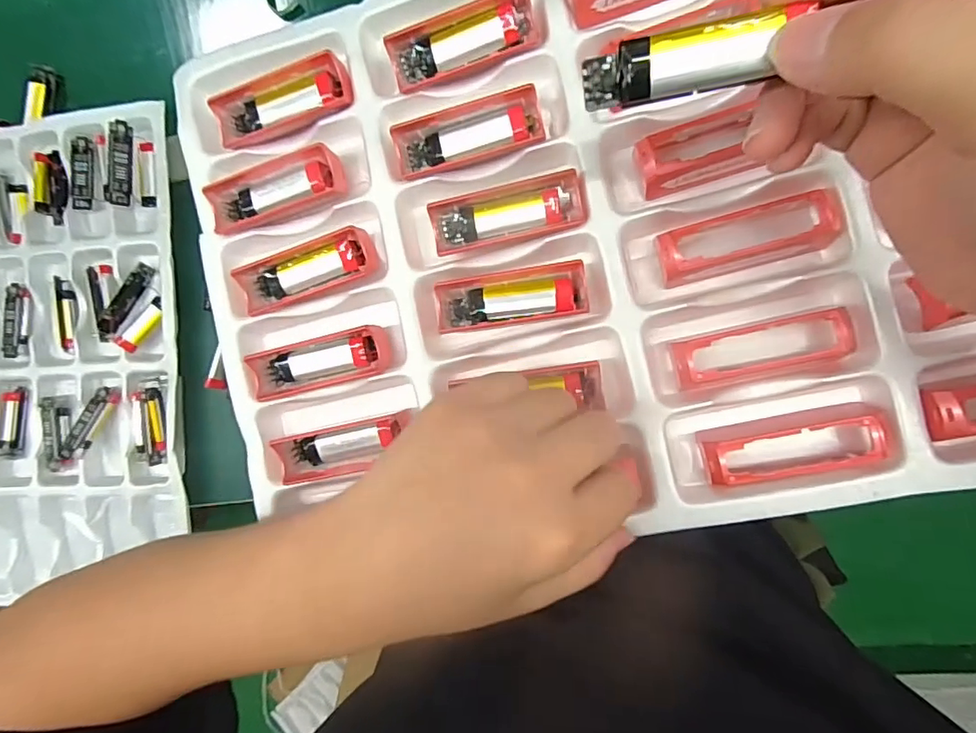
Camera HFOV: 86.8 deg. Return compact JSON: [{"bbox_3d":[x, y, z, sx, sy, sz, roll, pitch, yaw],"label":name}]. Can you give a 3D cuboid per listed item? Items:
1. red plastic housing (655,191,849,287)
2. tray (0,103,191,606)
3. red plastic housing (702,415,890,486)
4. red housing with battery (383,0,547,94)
[{"bbox_3d":[0.126,-0.061,0.248,0.083,0.023,0.026,-14,90,10],"label":"red plastic housing"},{"bbox_3d":[-0.420,-0.001,0.480,0.297,0.030,0.429,-2,92,10],"label":"tray"},{"bbox_3d":[0.145,0.041,0.245,0.080,0.022,0.027,-12,90,10],"label":"red plastic housing"},{"bbox_3d":[-0.012,-0.174,0.275,0.081,0.015,0.026,-15,90,10],"label":"red housing with battery"}]

